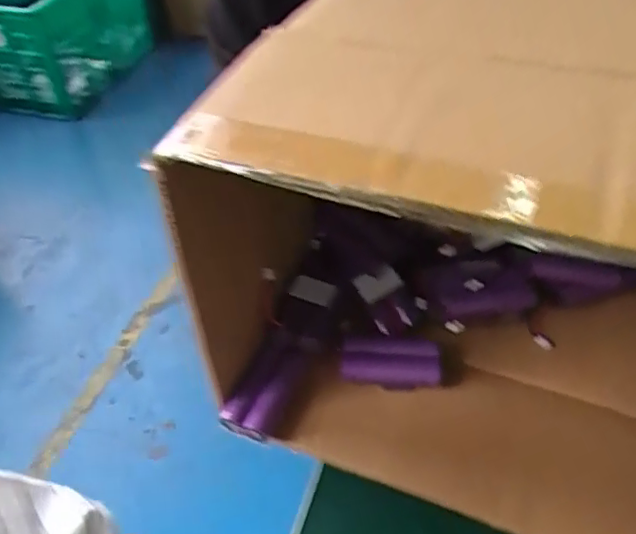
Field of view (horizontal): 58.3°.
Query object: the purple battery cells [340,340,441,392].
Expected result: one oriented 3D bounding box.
[{"bbox_3d":[0.050,0.067,0.393,0.067,0.019,0.030,2,46,4],"label":"purple battery cells"}]

